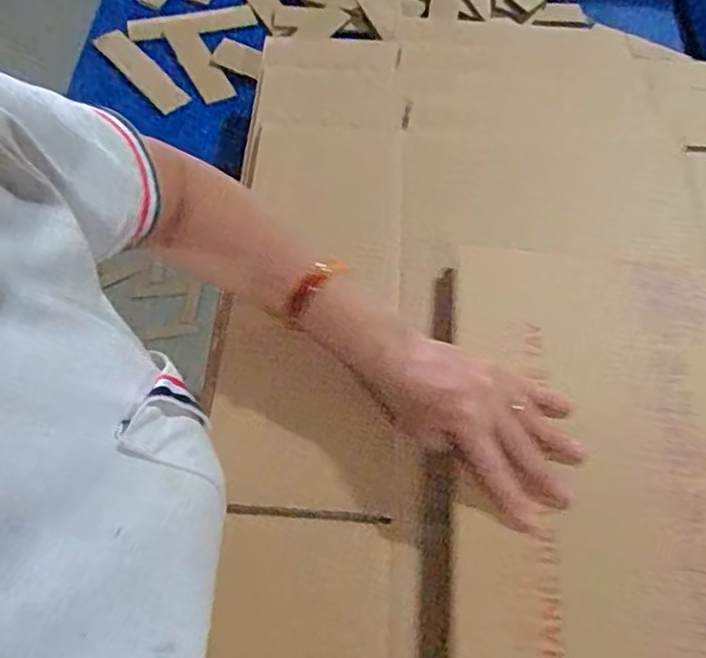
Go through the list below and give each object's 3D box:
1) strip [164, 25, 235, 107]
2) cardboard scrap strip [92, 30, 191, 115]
[{"bbox_3d":[-0.189,-0.326,0.800,0.037,0.006,0.135,-27,69,-11],"label":"strip"},{"bbox_3d":[-0.258,-0.314,0.787,0.038,0.007,0.144,-41,77,-18],"label":"cardboard scrap strip"}]

